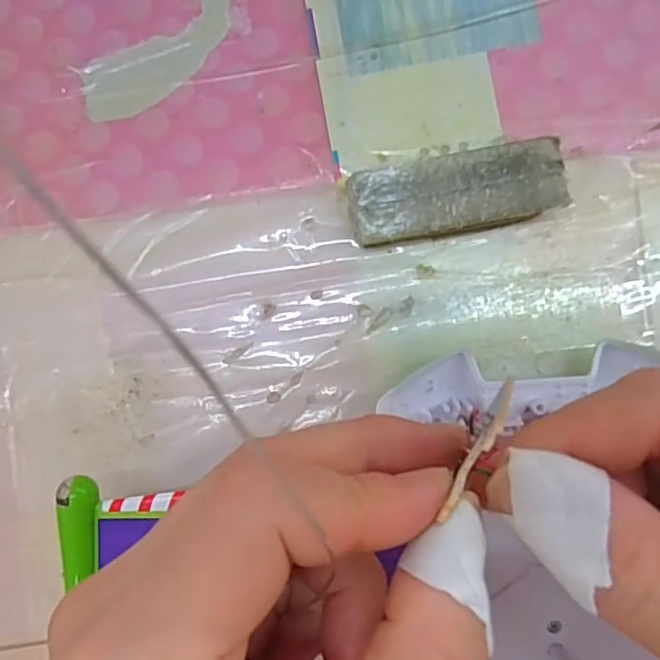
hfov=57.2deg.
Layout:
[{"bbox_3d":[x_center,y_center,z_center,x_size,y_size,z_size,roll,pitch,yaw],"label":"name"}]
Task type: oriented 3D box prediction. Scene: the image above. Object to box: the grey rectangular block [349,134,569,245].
[{"bbox_3d":[0.041,-0.043,0.200,0.068,0.017,0.025,-11,87,3],"label":"grey rectangular block"}]

